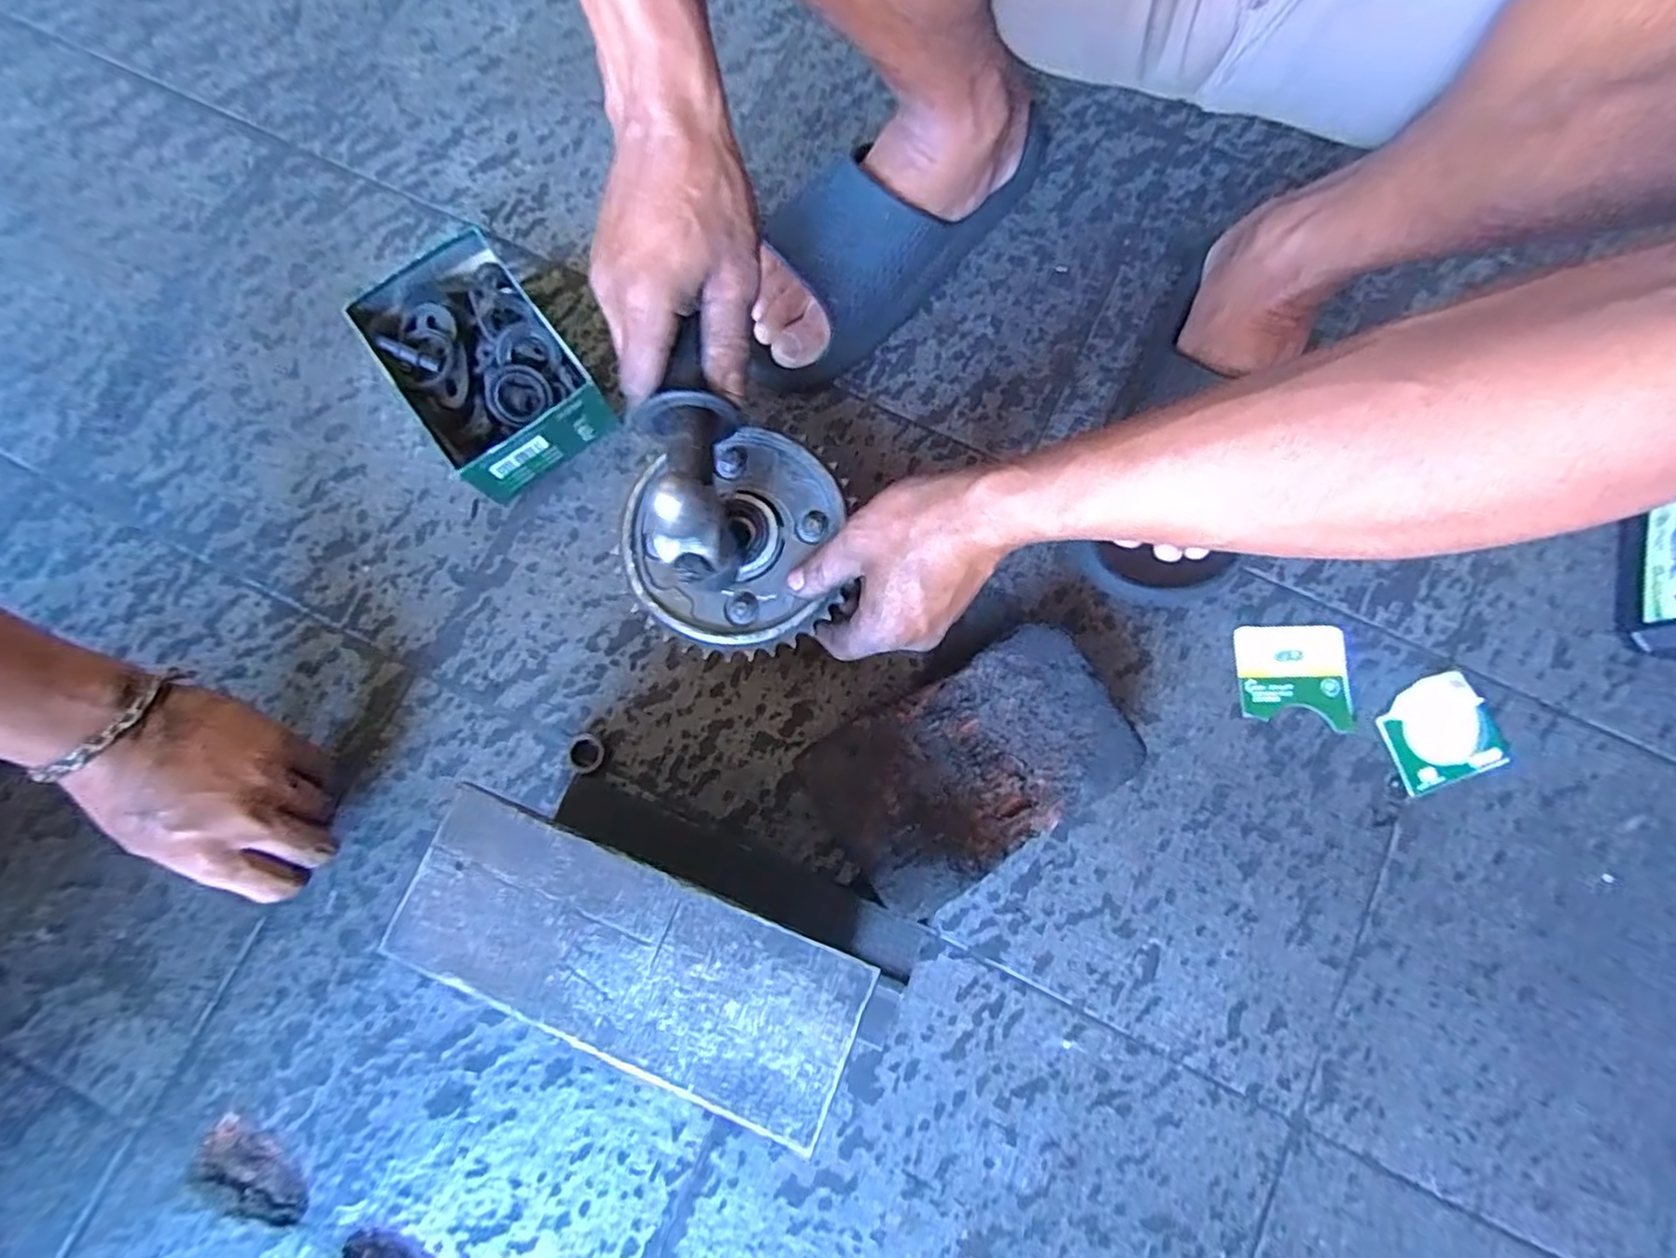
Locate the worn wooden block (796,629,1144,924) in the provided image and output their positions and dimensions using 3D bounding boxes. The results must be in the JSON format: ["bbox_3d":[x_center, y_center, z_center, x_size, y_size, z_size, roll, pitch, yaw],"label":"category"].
[{"bbox_3d":[0.074,0.080,0.420,0.172,0.058,0.105,-31,81,-6],"label":"worn wooden block"}]

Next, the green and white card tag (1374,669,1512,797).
[{"bbox_3d":[0.383,0.065,0.448,0.074,0.006,0.060,-23,78,-2],"label":"green and white card tag"}]

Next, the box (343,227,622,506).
[{"bbox_3d":[-0.235,-0.175,0.468,0.101,0.053,0.161,-36,81,-7],"label":"box"}]

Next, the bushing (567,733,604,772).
[{"bbox_3d":[-0.158,0.078,0.442,0.022,0.012,0.024,0,79,0],"label":"bushing"}]

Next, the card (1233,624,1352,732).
[{"bbox_3d":[0.294,0.028,0.458,0.067,0.004,0.065,4,77,4],"label":"card"}]

